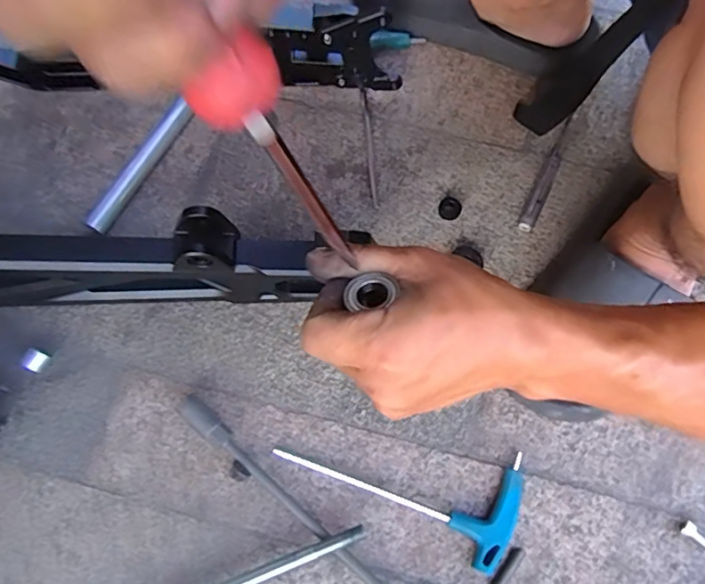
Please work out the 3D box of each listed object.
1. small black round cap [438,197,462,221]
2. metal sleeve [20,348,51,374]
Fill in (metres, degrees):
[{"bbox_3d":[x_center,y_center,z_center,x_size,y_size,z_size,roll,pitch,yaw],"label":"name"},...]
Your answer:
[{"bbox_3d":[0.093,-0.079,0.519,0.021,0.007,0.022,0,72,0],"label":"small black round cap"},{"bbox_3d":[-0.271,0.058,0.464,0.017,0.014,0.018,25,73,8],"label":"metal sleeve"}]

